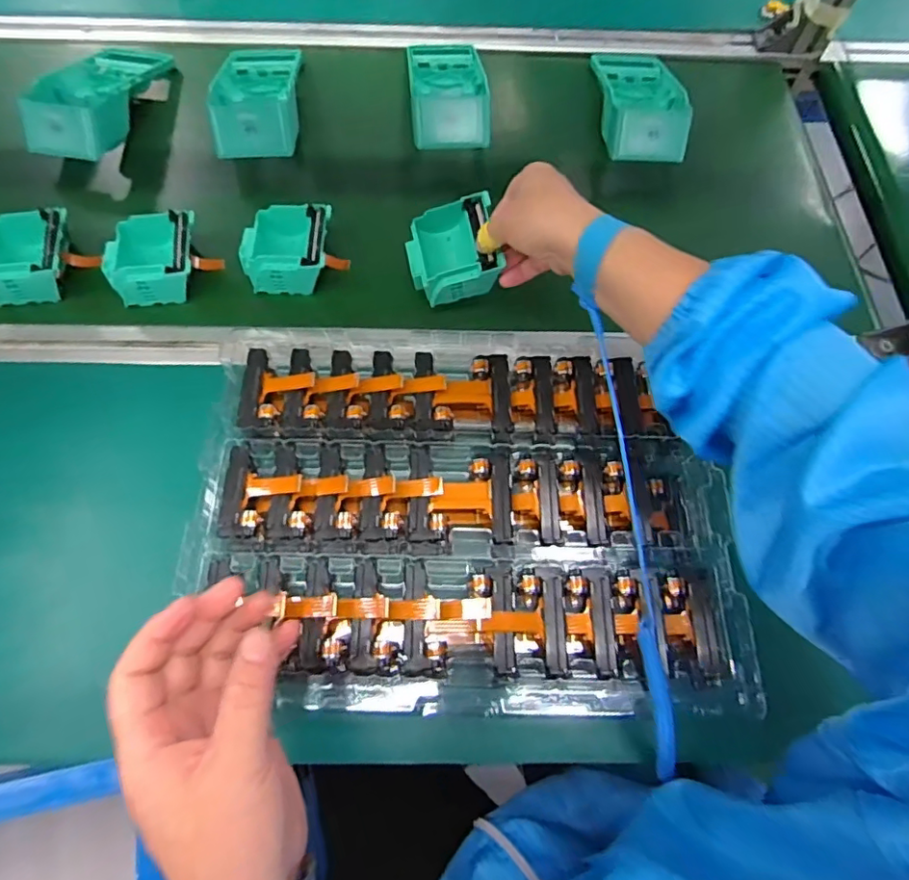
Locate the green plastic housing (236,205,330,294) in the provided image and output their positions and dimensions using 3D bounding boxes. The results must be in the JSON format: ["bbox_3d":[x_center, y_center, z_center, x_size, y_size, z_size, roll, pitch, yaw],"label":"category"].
[{"bbox_3d":[-0.155,-0.175,0.500,0.081,0.035,0.087,-2,68,-1],"label":"green plastic housing"}]

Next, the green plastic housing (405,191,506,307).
[{"bbox_3d":[-0.002,-0.164,0.474,0.074,0.048,0.075,-11,68,-5],"label":"green plastic housing"}]

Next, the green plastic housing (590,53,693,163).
[{"bbox_3d":[0.207,-0.383,0.602,0.090,0.051,0.197,1,68,0],"label":"green plastic housing"}]

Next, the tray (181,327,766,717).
[{"bbox_3d":[0.008,0.042,0.397,0.380,0.034,0.273,2,68,1],"label":"tray"}]

